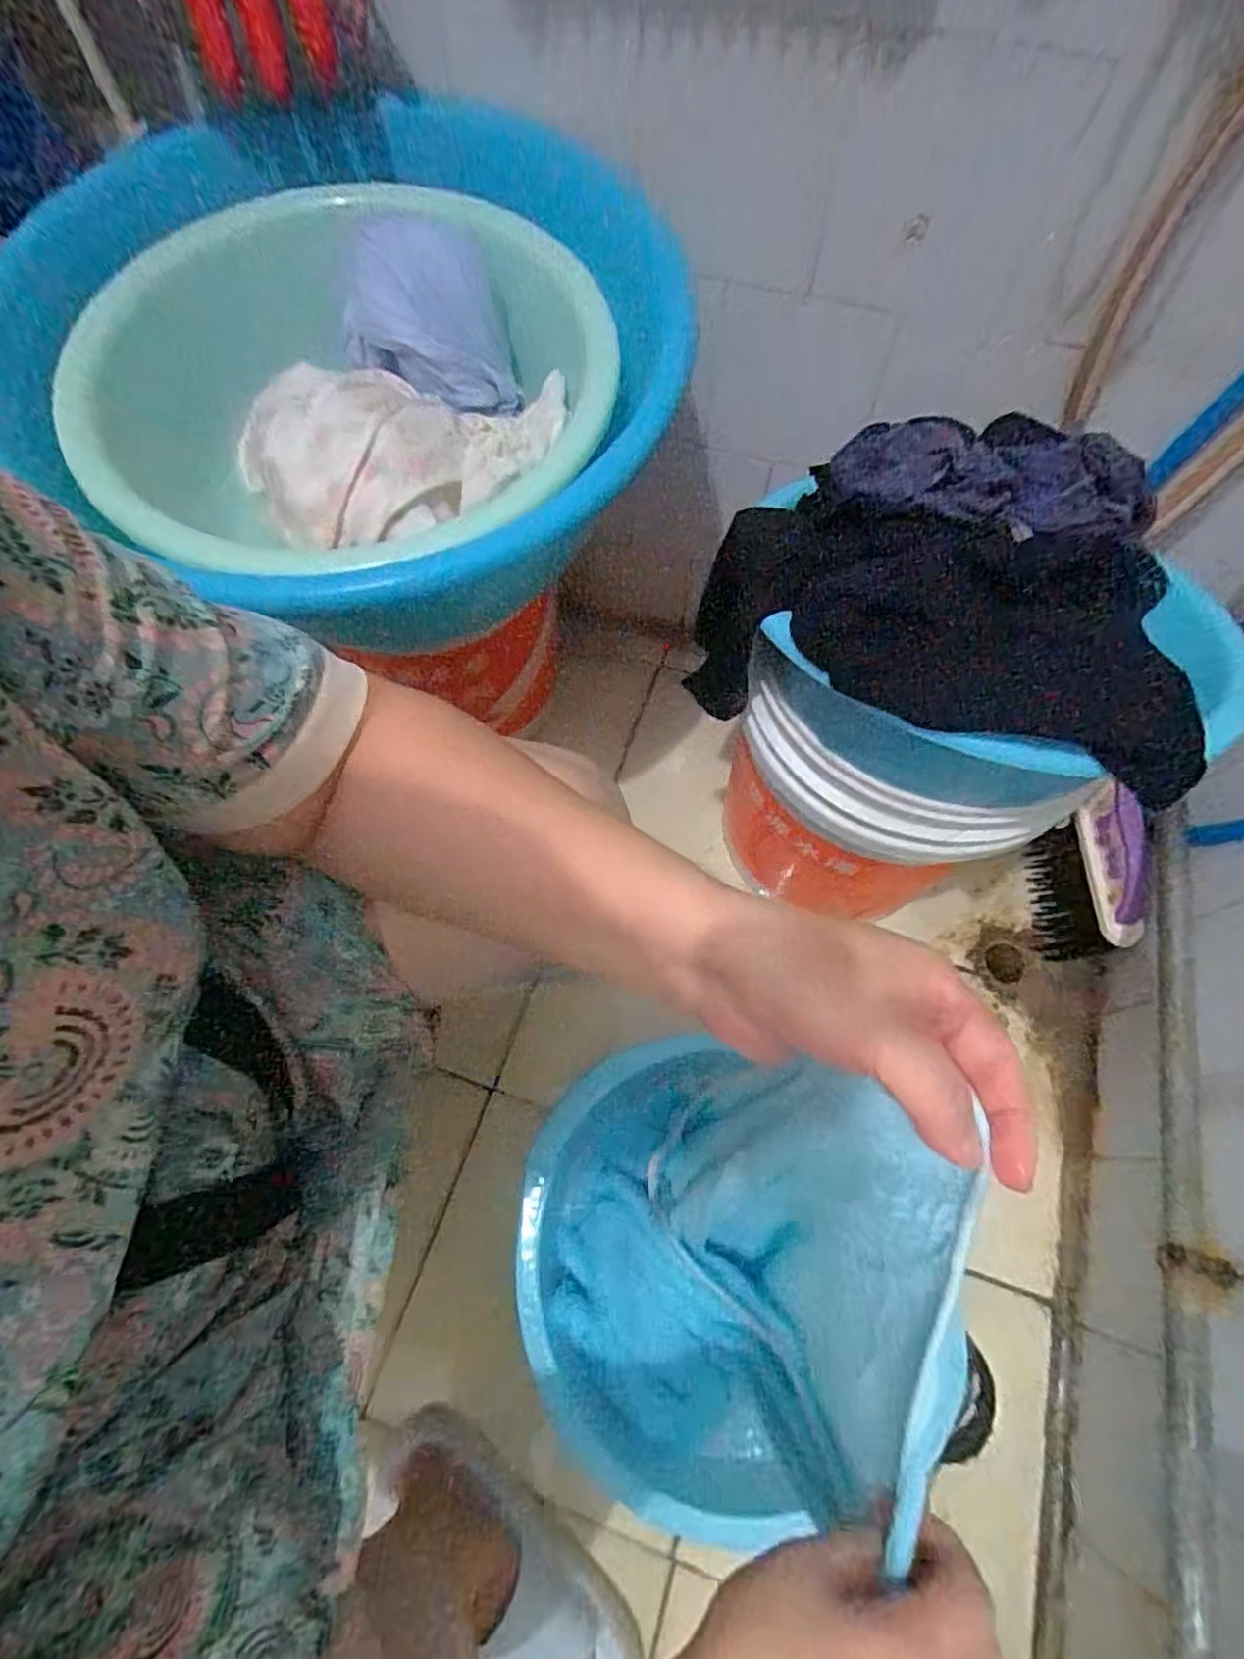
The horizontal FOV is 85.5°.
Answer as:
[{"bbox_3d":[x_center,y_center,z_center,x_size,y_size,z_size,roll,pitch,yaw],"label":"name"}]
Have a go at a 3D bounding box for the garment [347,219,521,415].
[{"bbox_3d":[-0.144,-0.397,0.526,0.143,0.079,0.100,24,68,11],"label":"garment"}]

